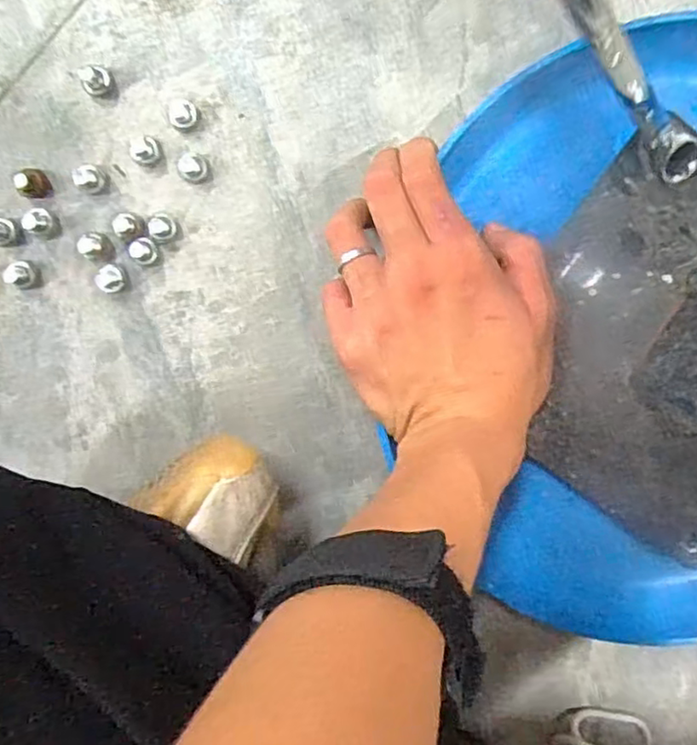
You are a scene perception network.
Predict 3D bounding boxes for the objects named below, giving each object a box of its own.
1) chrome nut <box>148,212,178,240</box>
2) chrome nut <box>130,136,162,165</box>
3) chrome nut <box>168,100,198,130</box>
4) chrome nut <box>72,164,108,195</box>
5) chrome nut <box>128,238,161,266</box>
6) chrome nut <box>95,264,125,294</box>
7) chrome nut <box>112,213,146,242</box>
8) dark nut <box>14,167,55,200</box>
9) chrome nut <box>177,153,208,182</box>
[{"bbox_3d":[-0.092,-0.072,0.322,0.011,0.013,0.013,-3,98,1],"label":"chrome nut"},{"bbox_3d":[-0.100,-0.109,0.318,0.014,0.009,0.014,0,98,1],"label":"chrome nut"},{"bbox_3d":[-0.080,-0.126,0.316,0.015,0.008,0.014,0,98,1],"label":"chrome nut"},{"bbox_3d":[-0.127,-0.095,0.319,0.015,0.012,0.013,20,98,-2],"label":"chrome nut"},{"bbox_3d":[-0.101,-0.060,0.323,0.011,0.013,0.013,-9,98,2],"label":"chrome nut"},{"bbox_3d":[-0.119,-0.047,0.327,0.012,0.010,0.014,5,98,0],"label":"chrome nut"},{"bbox_3d":[-0.108,-0.072,0.322,0.013,0.011,0.013,-10,98,2],"label":"chrome nut"},{"bbox_3d":[-0.154,-0.092,0.317,0.013,0.016,0.014,0,98,1],"label":"dark nut"},{"bbox_3d":[-0.076,-0.101,0.319,0.012,0.009,0.014,25,97,-3],"label":"chrome nut"}]

